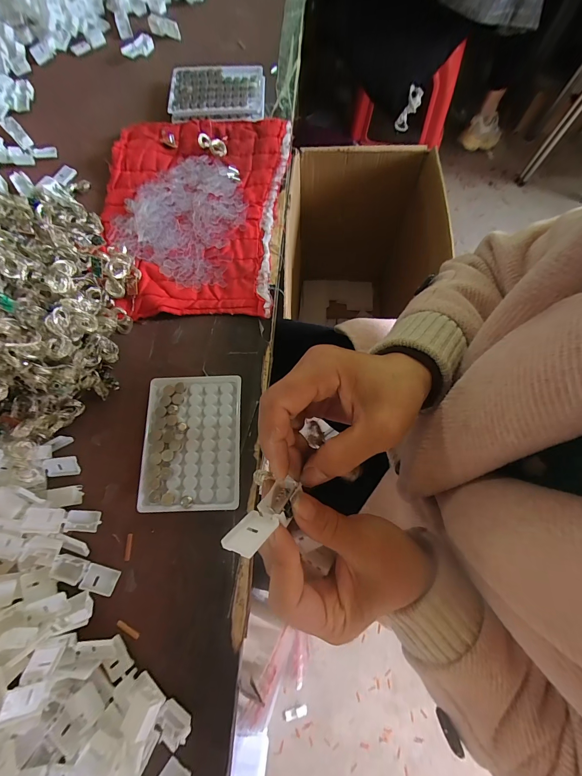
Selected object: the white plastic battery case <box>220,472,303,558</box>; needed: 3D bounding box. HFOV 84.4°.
[{"bbox_3d":[-0.013,0.073,0.182,0.020,0.012,0.053,42,43,12],"label":"white plastic battery case"}]

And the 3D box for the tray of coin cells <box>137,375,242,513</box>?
[{"bbox_3d":[-0.098,0.051,0.316,0.094,0.008,0.129,-2,72,-1],"label":"tray of coin cells"}]

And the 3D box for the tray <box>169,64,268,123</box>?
[{"bbox_3d":[-0.105,-0.428,0.461,0.133,0.011,0.110,0,72,-1],"label":"tray"}]

